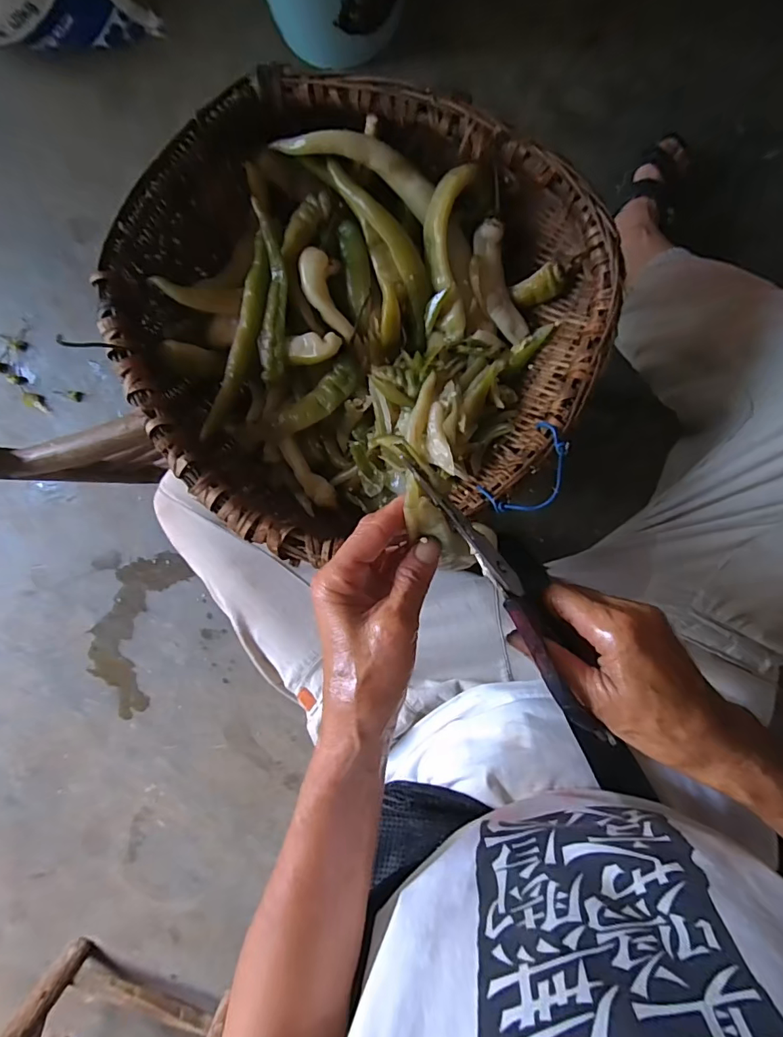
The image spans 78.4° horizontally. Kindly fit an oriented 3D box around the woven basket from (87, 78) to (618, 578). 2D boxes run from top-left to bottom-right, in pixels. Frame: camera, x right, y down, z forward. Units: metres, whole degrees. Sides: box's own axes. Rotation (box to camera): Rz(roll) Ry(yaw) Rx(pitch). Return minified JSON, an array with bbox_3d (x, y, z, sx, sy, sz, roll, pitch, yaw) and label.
[{"bbox_3d":[-0.034,-0.149,0.386,0.357,0.089,0.329,0,96,1],"label":"woven basket"}]

